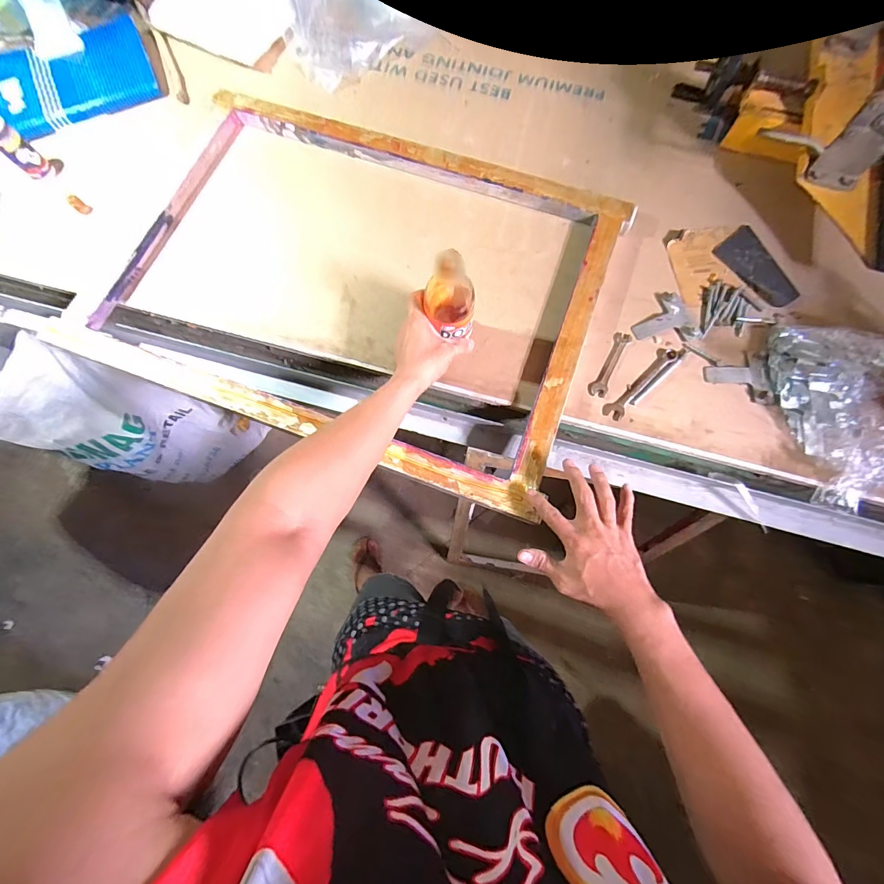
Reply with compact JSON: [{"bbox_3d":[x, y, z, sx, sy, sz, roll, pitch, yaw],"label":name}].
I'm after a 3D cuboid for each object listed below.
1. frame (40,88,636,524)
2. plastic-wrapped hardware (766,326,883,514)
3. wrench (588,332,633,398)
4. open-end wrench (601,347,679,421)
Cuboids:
[{"bbox_3d":[-0.132,-0.258,0.595,0.725,0.053,0.535,21,77,6],"label":"frame"},{"bbox_3d":[0.539,-0.045,0.530,0.126,0.063,0.254,-4,75,0],"label":"plastic-wrapped hardware"},{"bbox_3d":[0.247,-0.115,0.575,0.026,0.004,0.111,27,77,8],"label":"wrench"},{"bbox_3d":[0.288,-0.087,0.567,0.143,0.004,0.026,-44,79,-10],"label":"open-end wrench"}]

